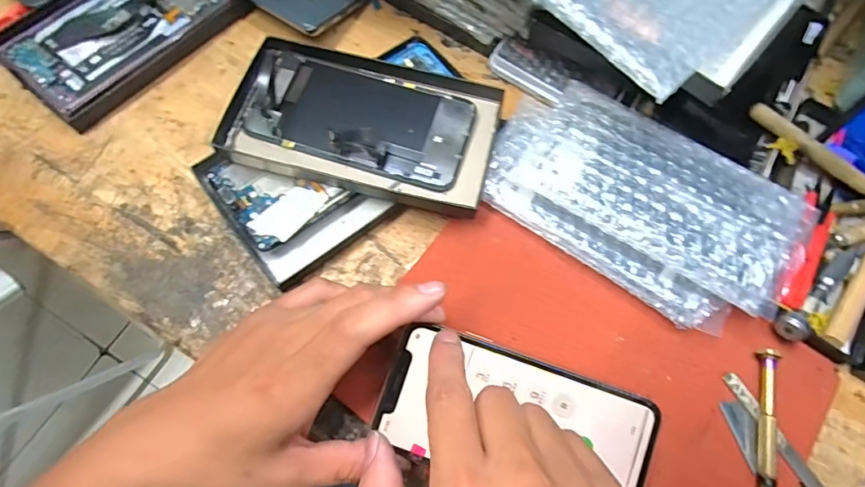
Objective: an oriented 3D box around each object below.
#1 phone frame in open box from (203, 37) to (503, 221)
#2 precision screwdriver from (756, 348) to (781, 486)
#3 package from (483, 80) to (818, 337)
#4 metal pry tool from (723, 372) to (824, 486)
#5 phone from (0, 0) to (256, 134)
[{"bbox_3d":[-0.041,-0.084,0.313,0.166,0.022,0.103,14,75,3],"label":"phone frame in open box"},{"bbox_3d":[0.190,0.114,0.271,0.009,0.010,0.106,13,71,2],"label":"precision screwdriver"},{"bbox_3d":[0.130,-0.029,0.300,0.187,0.028,0.106,34,73,8],"label":"package"},{"bbox_3d":[0.212,0.131,0.270,0.011,0.004,0.128,-31,75,-13],"label":"metal pry tool"},{"bbox_3d":[-0.225,-0.159,0.341,0.090,0.018,0.148,40,77,9],"label":"phone"}]

